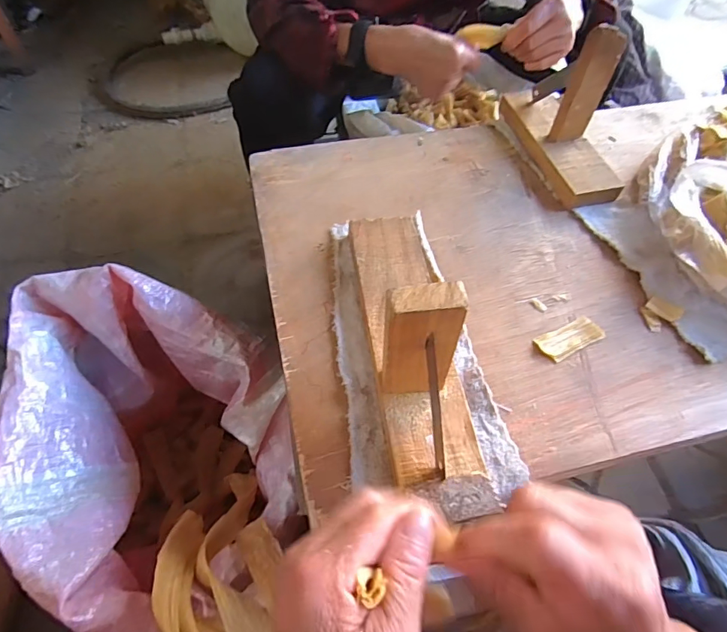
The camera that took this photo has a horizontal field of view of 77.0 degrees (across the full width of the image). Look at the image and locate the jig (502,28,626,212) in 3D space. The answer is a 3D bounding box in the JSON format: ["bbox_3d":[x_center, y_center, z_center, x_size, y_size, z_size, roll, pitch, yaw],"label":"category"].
[{"bbox_3d":[0.214,-0.215,0.460,0.059,0.125,0.171,-10,58,-11],"label":"jig"}]

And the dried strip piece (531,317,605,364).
[{"bbox_3d":[0.170,0.018,0.378,0.058,0.006,0.026,-22,61,-18],"label":"dried strip piece"}]

